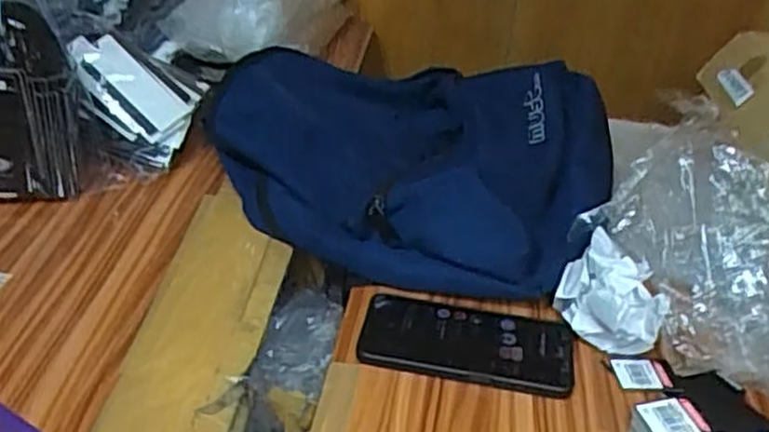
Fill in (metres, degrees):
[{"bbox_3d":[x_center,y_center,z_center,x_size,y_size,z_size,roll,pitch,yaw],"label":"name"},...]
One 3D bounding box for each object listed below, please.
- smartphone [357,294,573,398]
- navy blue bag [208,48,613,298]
[{"bbox_3d":[0.067,0.104,0.606,0.168,0.012,0.085,9,34,8],"label":"smartphone"},{"bbox_3d":[0.006,-0.074,0.773,0.430,0.109,0.311,16,36,17],"label":"navy blue bag"}]

